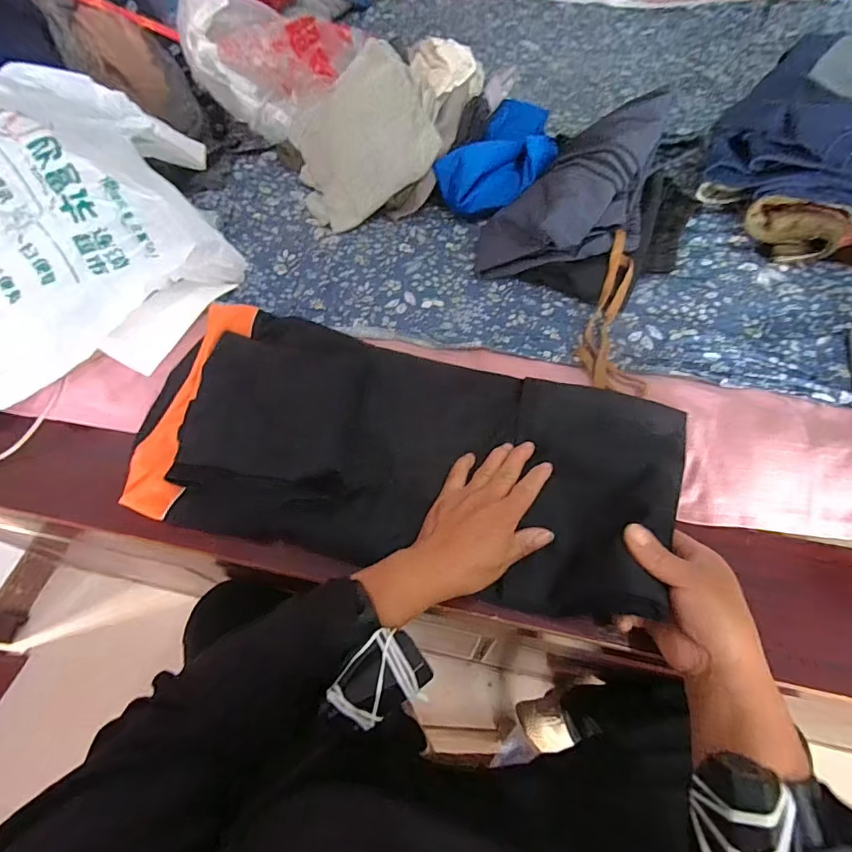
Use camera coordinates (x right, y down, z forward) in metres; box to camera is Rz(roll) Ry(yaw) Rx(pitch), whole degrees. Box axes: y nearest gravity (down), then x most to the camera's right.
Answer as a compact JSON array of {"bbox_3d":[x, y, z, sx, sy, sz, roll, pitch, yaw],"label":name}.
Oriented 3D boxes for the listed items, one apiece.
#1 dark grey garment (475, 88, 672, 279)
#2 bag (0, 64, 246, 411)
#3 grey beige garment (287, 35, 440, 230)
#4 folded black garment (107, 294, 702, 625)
[{"bbox_3d":[0.183,-0.303,0.579,0.179,0.100,0.273,15,60,12],"label":"dark grey garment"},{"bbox_3d":[-0.396,-0.217,0.500,0.332,0.190,0.318,-28,61,-14],"label":"bag"},{"bbox_3d":[-0.097,-0.409,0.643,0.178,0.121,0.245,-16,59,-7],"label":"grey beige garment"},{"bbox_3d":[-0.028,0.024,0.430,0.502,0.049,0.229,9,59,8],"label":"folded black garment"}]

